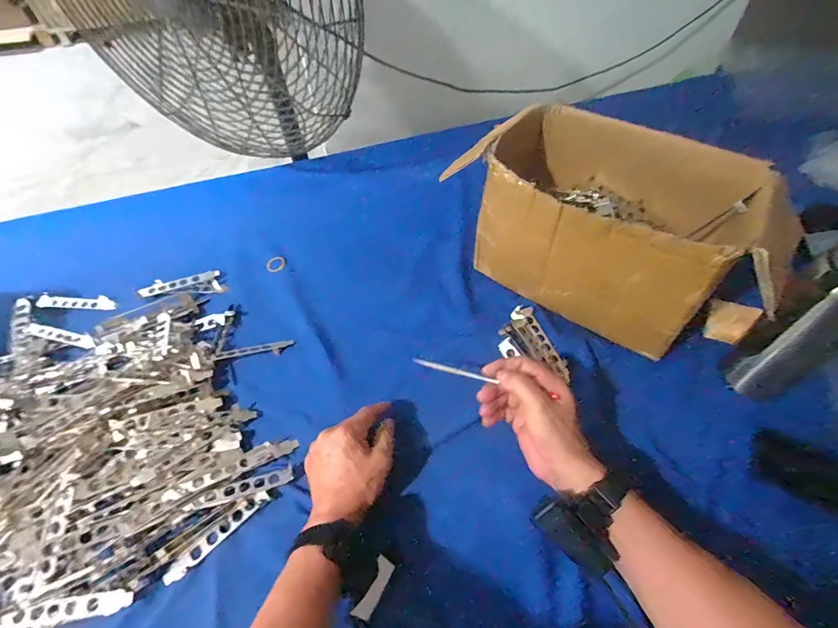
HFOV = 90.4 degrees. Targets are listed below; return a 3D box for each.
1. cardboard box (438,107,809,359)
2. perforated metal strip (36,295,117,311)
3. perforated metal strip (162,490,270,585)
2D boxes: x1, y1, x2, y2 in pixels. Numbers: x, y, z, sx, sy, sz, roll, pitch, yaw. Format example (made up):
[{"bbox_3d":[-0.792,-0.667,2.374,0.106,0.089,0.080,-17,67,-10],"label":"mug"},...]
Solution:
[{"bbox_3d":[0.266,-0.116,0.570,0.368,0.203,0.248,34,60,25],"label":"cardboard box"},{"bbox_3d":[-0.541,-0.018,0.658,0.118,0.008,0.026,2,51,-3],"label":"perforated metal strip"},{"bbox_3d":[-0.212,0.233,0.439,0.117,0.011,0.018,-37,59,-25],"label":"perforated metal strip"}]

